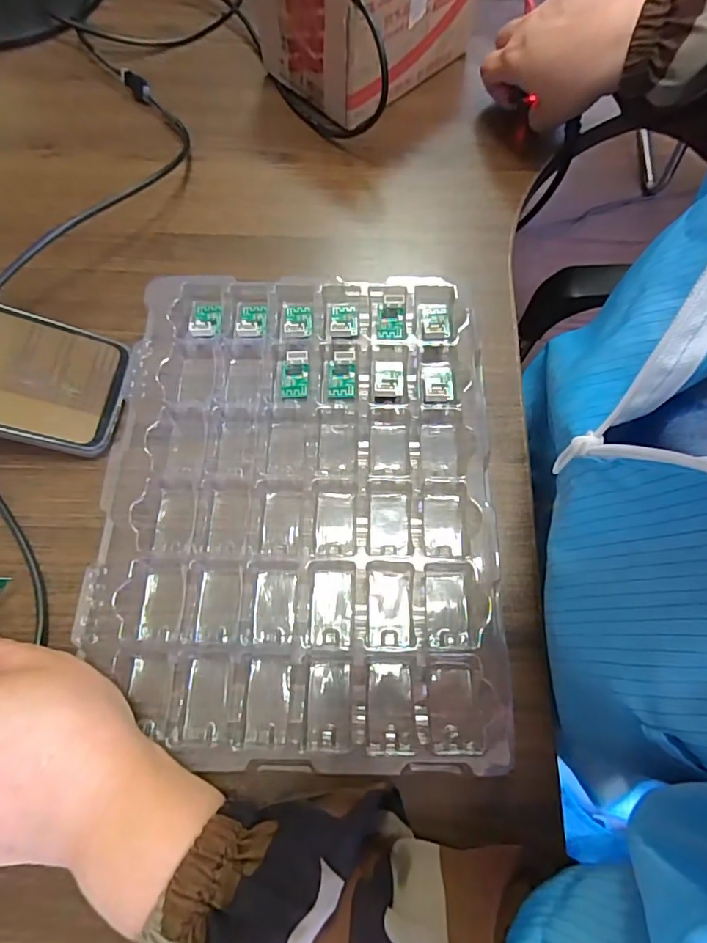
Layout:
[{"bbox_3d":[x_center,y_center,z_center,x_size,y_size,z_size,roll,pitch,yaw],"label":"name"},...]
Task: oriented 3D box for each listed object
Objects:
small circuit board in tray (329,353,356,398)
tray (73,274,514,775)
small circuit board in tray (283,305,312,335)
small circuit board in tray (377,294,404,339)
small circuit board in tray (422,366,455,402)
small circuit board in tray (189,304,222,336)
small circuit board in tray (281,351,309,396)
[{"bbox_3d":[-0.007,-0.059,0.328,0.017,0.004,0.030,0,86,8],"label":"small circuit board in tray"},{"bbox_3d":[-0.029,0.006,0.294,0.209,0.018,0.272,1,66,1],"label":"tray"},{"bbox_3d":[-0.036,-0.098,0.343,0.017,0.006,0.027,-4,66,-1],"label":"small circuit board in tray"},{"bbox_3d":[0.024,-0.100,0.344,0.017,0.004,0.028,2,89,11],"label":"small circuit board in tray"},{"bbox_3d":[0.052,-0.054,0.324,0.018,0.008,0.027,-1,66,0],"label":"small circuit board in tray"},{"bbox_3d":[-0.095,-0.098,0.343,0.020,0.007,0.026,-6,67,-2],"label":"small circuit board in tray"},{"bbox_3d":[-0.036,-0.060,0.327,0.018,0.008,0.028,-4,87,2],"label":"small circuit board in tray"}]

